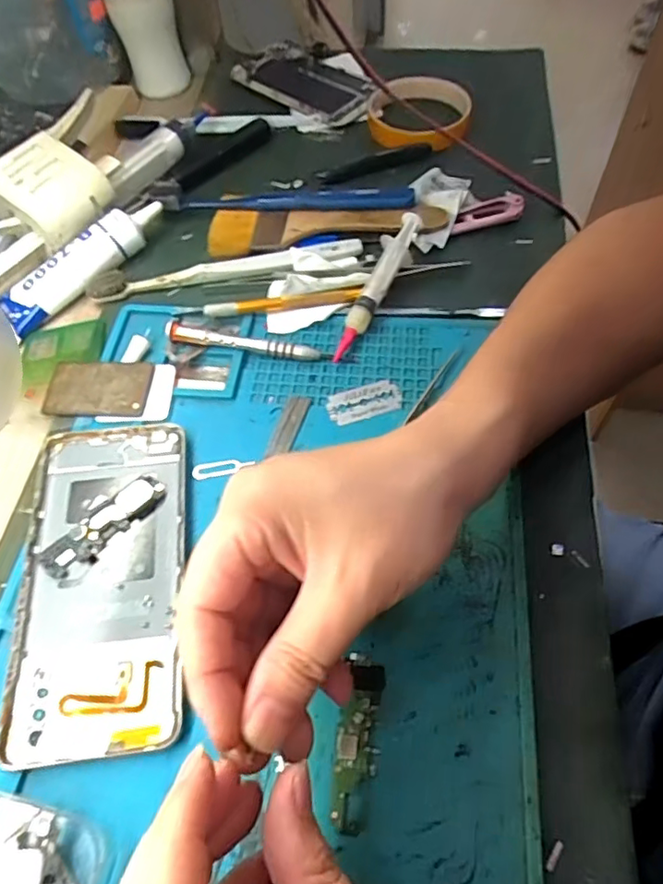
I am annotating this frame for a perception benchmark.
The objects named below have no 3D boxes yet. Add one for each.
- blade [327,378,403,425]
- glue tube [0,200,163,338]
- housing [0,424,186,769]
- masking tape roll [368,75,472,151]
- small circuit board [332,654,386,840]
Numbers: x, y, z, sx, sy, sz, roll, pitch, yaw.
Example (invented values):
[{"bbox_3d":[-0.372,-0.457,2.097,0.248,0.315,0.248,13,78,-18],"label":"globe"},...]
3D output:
[{"bbox_3d":[0.018,-0.024,0.327,0.040,0.004,0.024,-15,59,-6],"label":"blade"},{"bbox_3d":[-0.166,-0.124,0.386,0.122,0.027,0.036,-37,63,-18],"label":"glue tube"},{"bbox_3d":[-0.110,0.062,0.278,0.074,0.010,0.160,-7,58,-1],"label":"housing"},{"bbox_3d":[0.070,-0.263,0.459,0.080,0.023,0.092,2,59,4],"label":"masking tape roll"},{"bbox_3d":[0.011,0.122,0.237,0.017,0.004,0.065,6,59,7],"label":"small circuit board"}]

